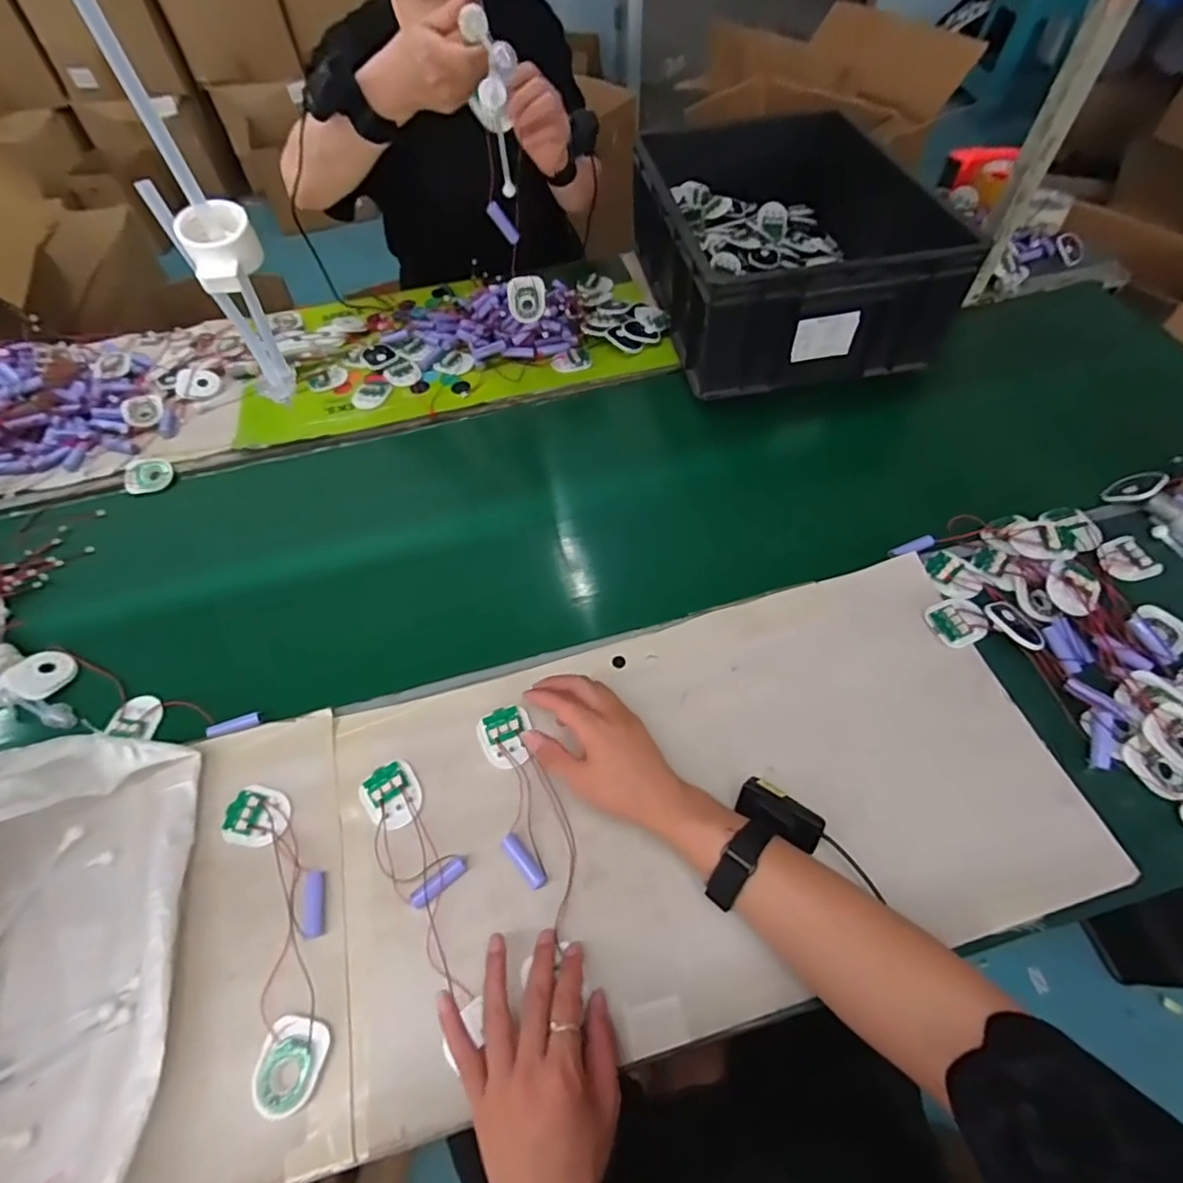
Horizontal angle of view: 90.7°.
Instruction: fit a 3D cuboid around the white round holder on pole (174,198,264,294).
[{"bbox_3d":[-0.146,-0.138,0.232,0.026,0.023,0.025,-24,59,-13],"label":"white round holder on pole"}]

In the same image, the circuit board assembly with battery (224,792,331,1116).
[{"bbox_3d":[-0.257,0.272,0.478,0.070,0.028,0.245,-22,59,-11],"label":"circuit board assembly with battery"}]

